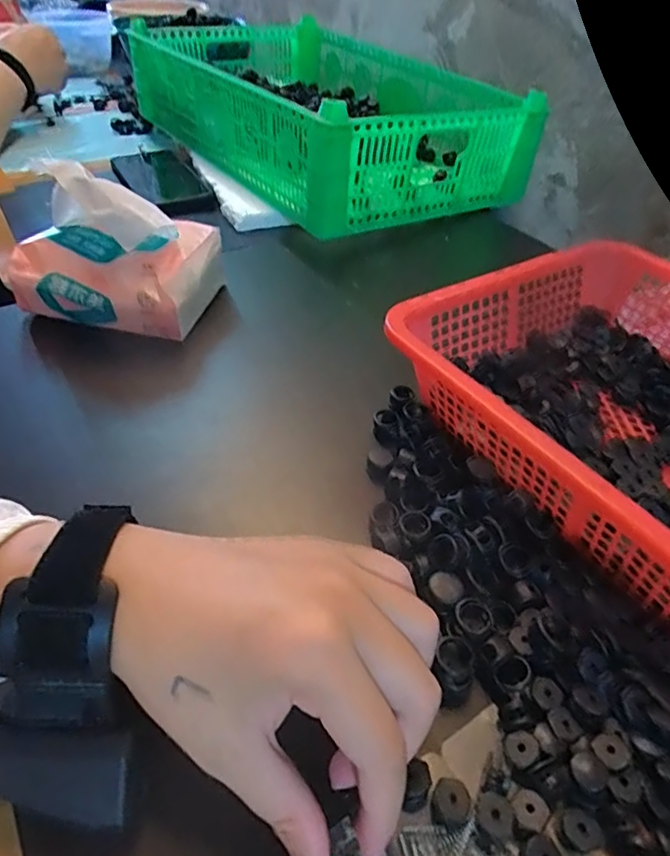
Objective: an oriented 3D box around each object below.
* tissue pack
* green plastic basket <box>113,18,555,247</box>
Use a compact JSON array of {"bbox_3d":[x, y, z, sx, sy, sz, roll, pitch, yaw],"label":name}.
[{"bbox_3d":[-0.167,-0.138,0.424,0.133,0.105,0.098,12,43,9],"label":"tissue pack"},{"bbox_3d":[-0.027,-0.400,0.697,0.299,0.107,0.479,-23,48,-25],"label":"green plastic basket"}]

